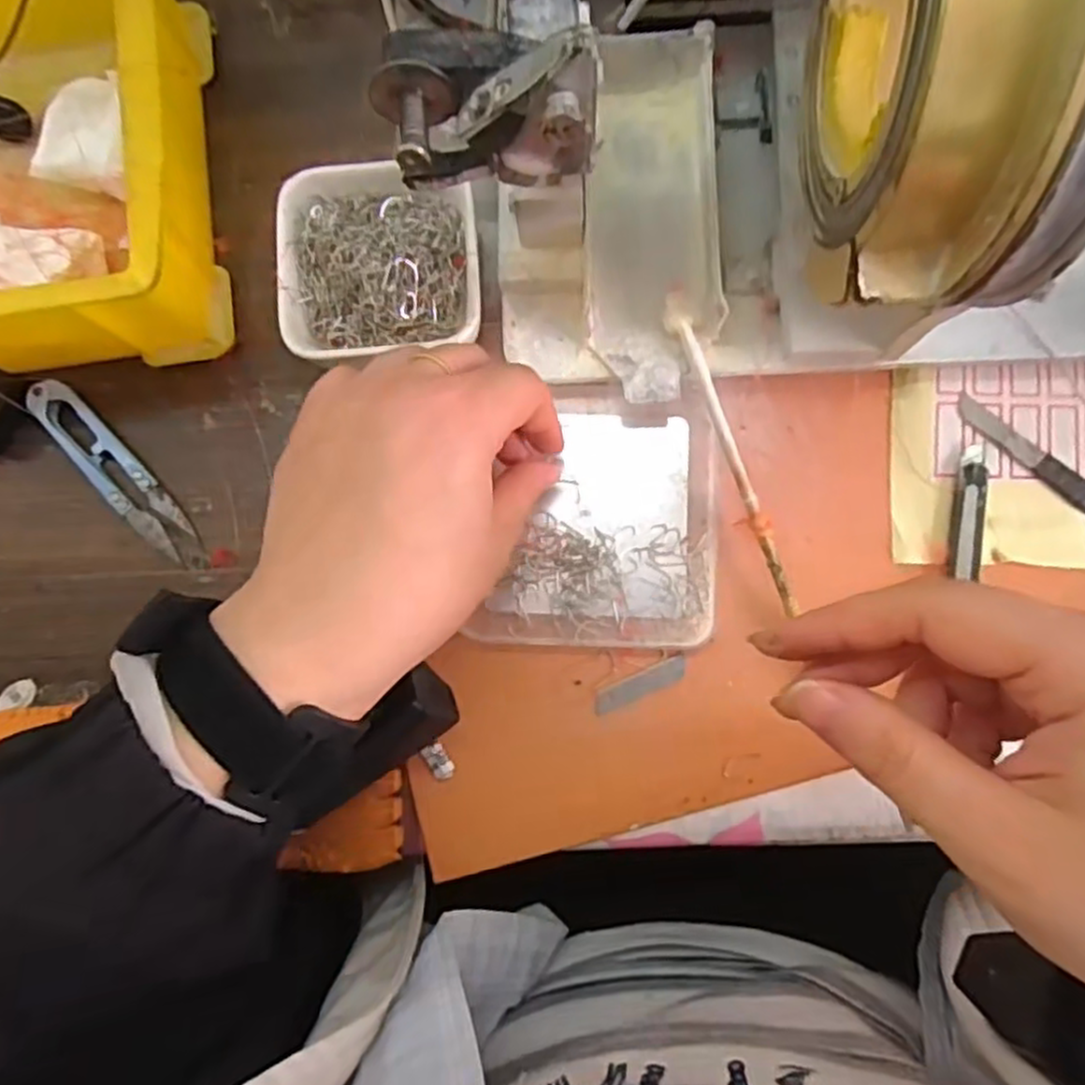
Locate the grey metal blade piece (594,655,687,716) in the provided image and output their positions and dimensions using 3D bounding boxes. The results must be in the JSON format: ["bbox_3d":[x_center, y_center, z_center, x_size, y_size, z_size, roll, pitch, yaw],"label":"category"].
[{"bbox_3d":[0.040,0.058,0.305,0.041,0.004,0.010,-24,83,1],"label":"grey metal blade piece"}]

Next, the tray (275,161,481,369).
[{"bbox_3d":[-0.067,-0.117,0.316,0.081,0.029,0.078,-4,84,4],"label":"tray"}]

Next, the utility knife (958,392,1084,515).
[{"bbox_3d":[0.201,-0.033,0.301,0.079,0.004,0.013,40,88,7],"label":"utility knife"}]

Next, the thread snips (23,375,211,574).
[{"bbox_3d":[-0.187,-0.029,0.328,0.020,0.011,0.108,-44,83,-1],"label":"thread snips"}]

